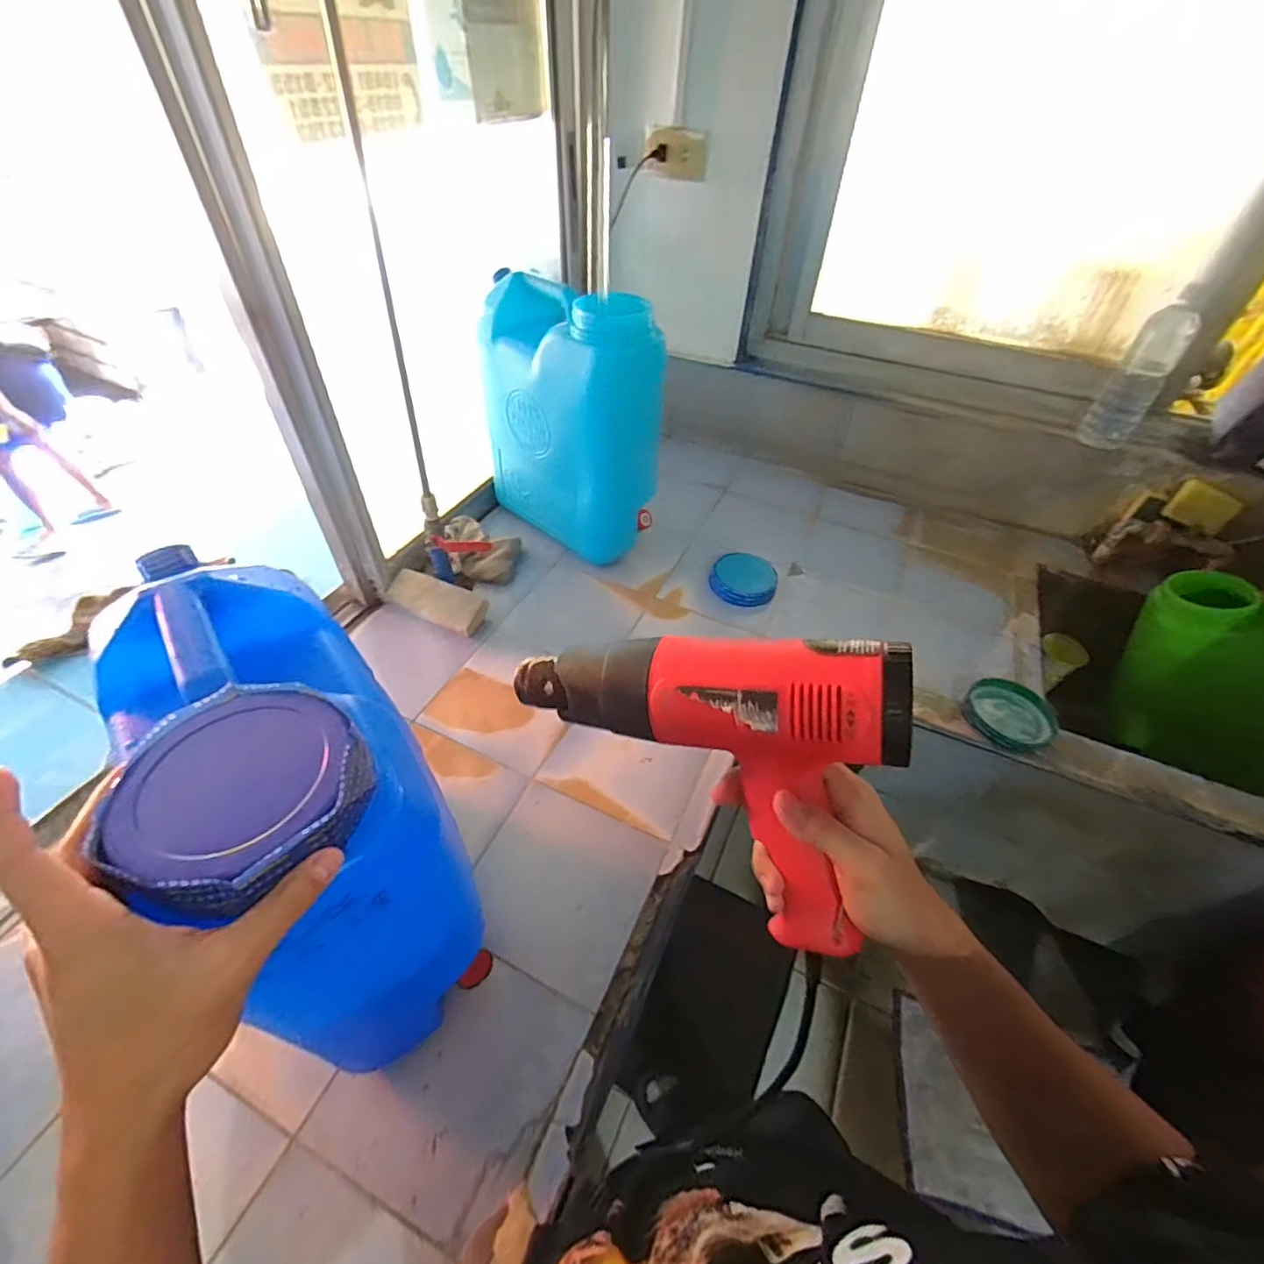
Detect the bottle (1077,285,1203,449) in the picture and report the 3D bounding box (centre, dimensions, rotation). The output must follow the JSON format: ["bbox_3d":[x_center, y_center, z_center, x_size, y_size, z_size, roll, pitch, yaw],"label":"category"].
[{"bbox_3d":[0.960,-0.477,1.100,0.088,0.274,0.081,36,54,27],"label":"bottle"}]

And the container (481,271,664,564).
[{"bbox_3d":[-0.106,-0.356,1.016,0.285,0.418,0.162,36,54,27],"label":"container"}]

